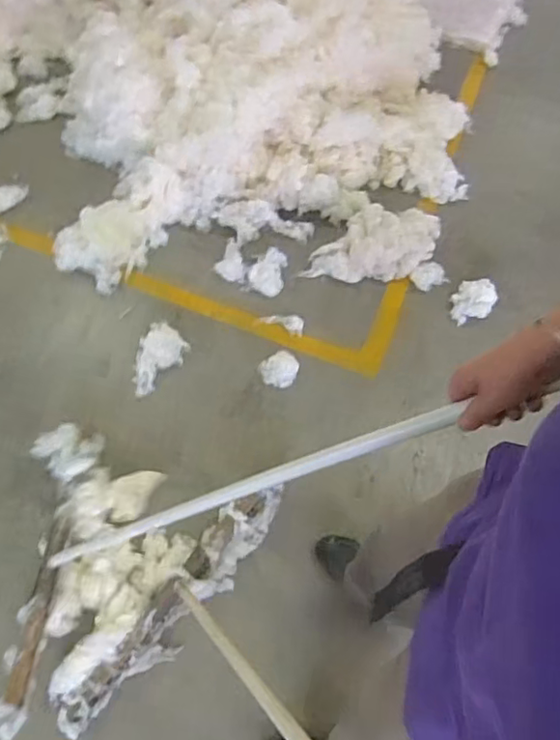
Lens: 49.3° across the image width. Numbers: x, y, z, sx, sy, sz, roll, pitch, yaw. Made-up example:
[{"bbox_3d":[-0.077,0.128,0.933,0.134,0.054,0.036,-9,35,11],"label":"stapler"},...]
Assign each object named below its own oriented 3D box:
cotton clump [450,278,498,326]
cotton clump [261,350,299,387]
[{"bbox_3d":[0.495,-0.175,1.572,0.099,0.085,0.101,1,65,-2],"label":"cotton clump"},{"bbox_3d":[-0.001,-0.004,1.495,0.090,0.039,0.086,1,65,-2],"label":"cotton clump"}]

